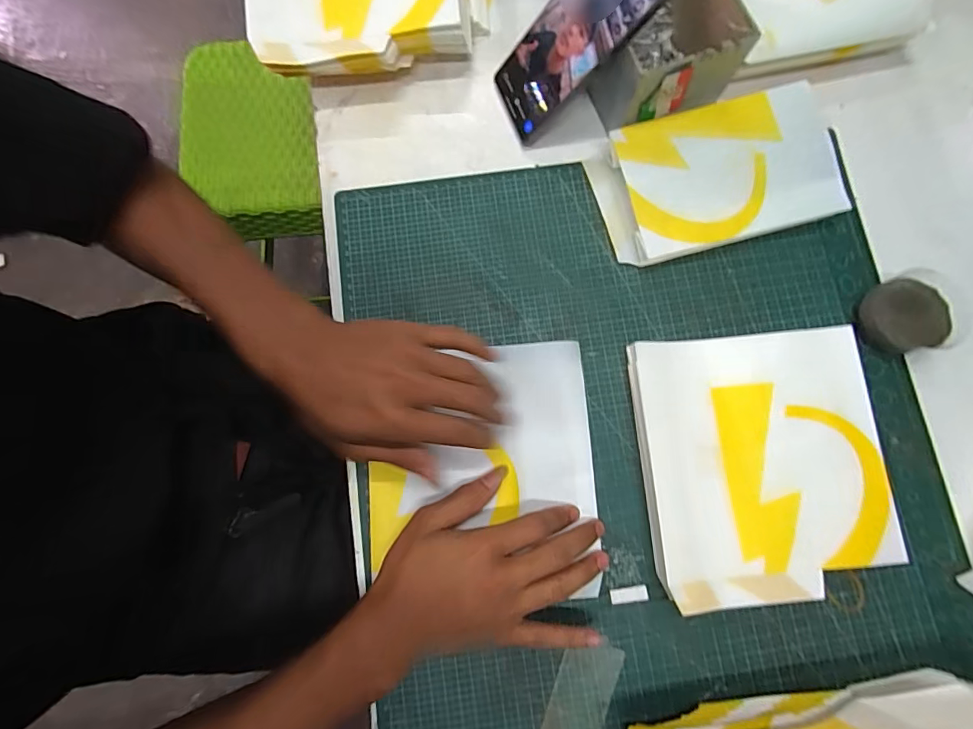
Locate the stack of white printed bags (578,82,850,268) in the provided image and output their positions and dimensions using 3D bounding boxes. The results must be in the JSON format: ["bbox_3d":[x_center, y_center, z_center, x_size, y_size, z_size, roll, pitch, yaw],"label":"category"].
[{"bbox_3d":[0.190,-0.154,0.374,0.186,0.037,0.111,-15,80,-3],"label":"stack of white printed bags"}]

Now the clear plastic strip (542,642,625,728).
[{"bbox_3d":[0.057,0.258,0.318,0.038,0.004,0.123,23,80,4],"label":"clear plastic strip"}]

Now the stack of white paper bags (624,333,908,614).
[{"bbox_3d":[0.202,0.071,0.338,0.172,0.023,0.186,-5,79,-1],"label":"stack of white paper bags"}]

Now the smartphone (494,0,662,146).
[{"bbox_3d":[0.070,-0.255,0.348,0.016,0.162,0.070,-15,80,-43],"label":"smartphone"}]

